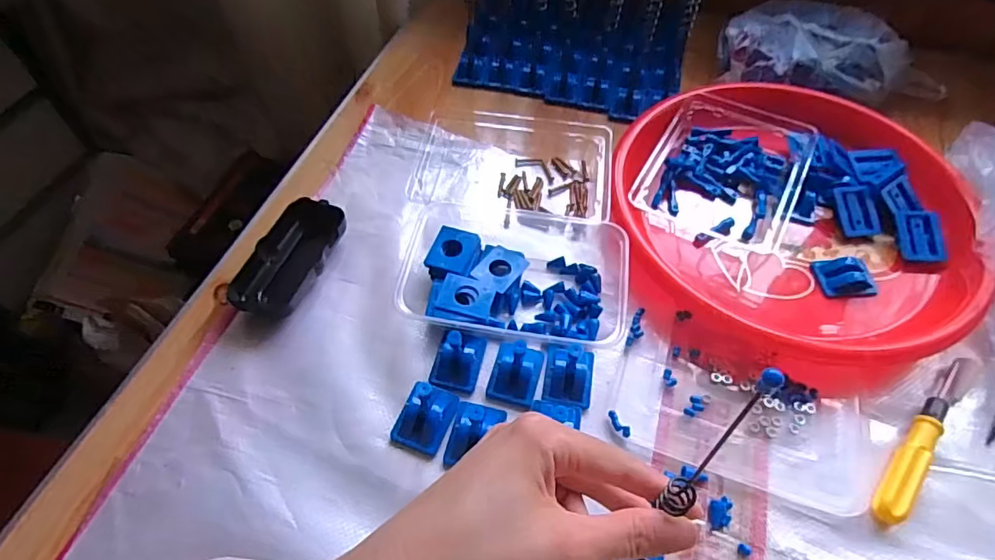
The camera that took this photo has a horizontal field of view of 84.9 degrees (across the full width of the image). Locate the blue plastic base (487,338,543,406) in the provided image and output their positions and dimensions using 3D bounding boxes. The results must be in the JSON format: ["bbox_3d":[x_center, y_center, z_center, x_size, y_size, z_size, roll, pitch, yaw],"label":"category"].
[{"bbox_3d":[0.013,0.065,0.384,0.034,0.017,0.040,14,55,10],"label":"blue plastic base"}]

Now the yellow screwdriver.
[{"bbox_3d":[0.283,0.102,0.363,0.016,0.015,0.142,37,62,23],"label":"yellow screwdriver"}]

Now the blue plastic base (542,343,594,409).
[{"bbox_3d":[0.051,0.066,0.386,0.034,0.019,0.043,7,54,5],"label":"blue plastic base"}]

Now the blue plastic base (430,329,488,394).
[{"bbox_3d":[-0.028,0.049,0.381,0.033,0.046,0.045,10,55,7],"label":"blue plastic base"}]

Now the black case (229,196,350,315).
[{"bbox_3d":[-0.164,-0.017,0.436,0.052,0.025,0.102,14,55,10],"label":"black case"}]

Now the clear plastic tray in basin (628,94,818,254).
[{"bbox_3d":[0.205,-0.096,0.487,0.124,0.033,0.159,25,58,16],"label":"clear plastic tray in basin"}]

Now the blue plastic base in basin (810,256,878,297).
[{"bbox_3d":[0.279,-0.003,0.436,0.042,0.014,0.031,-2,54,-2],"label":"blue plastic base in basin"}]

